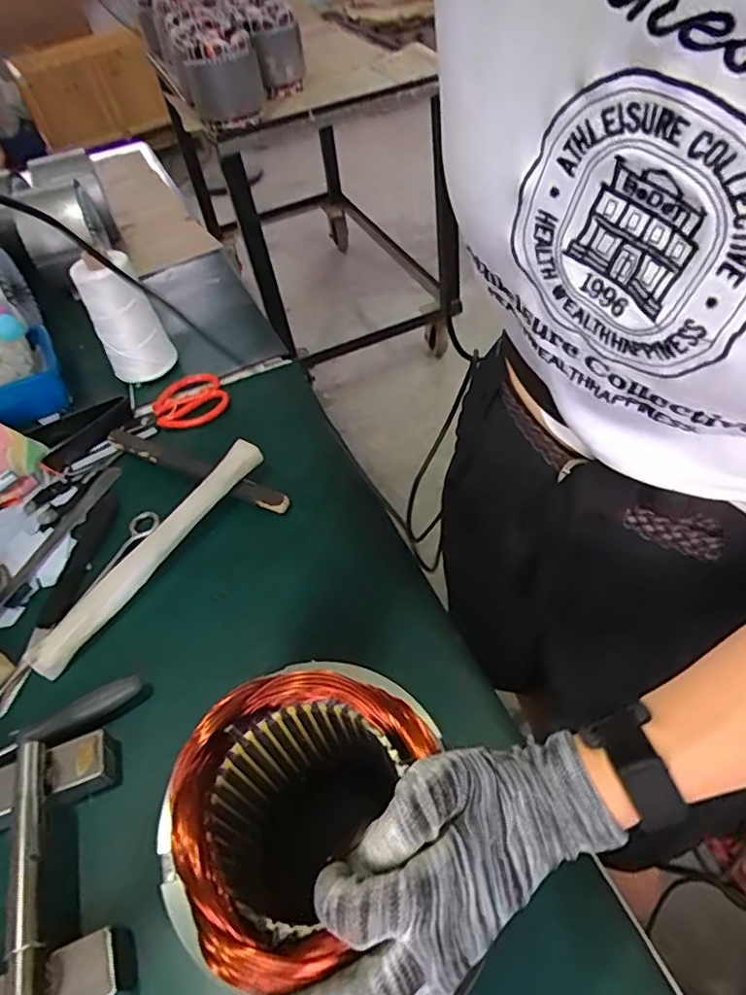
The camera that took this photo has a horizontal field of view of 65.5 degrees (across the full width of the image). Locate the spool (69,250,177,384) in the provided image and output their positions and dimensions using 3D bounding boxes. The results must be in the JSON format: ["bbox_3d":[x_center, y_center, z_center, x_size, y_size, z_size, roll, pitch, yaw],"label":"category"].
[{"bbox_3d":[-0.338,-0.239,0.788,0.083,0.156,0.089,-22,51,-9],"label":"spool"}]

